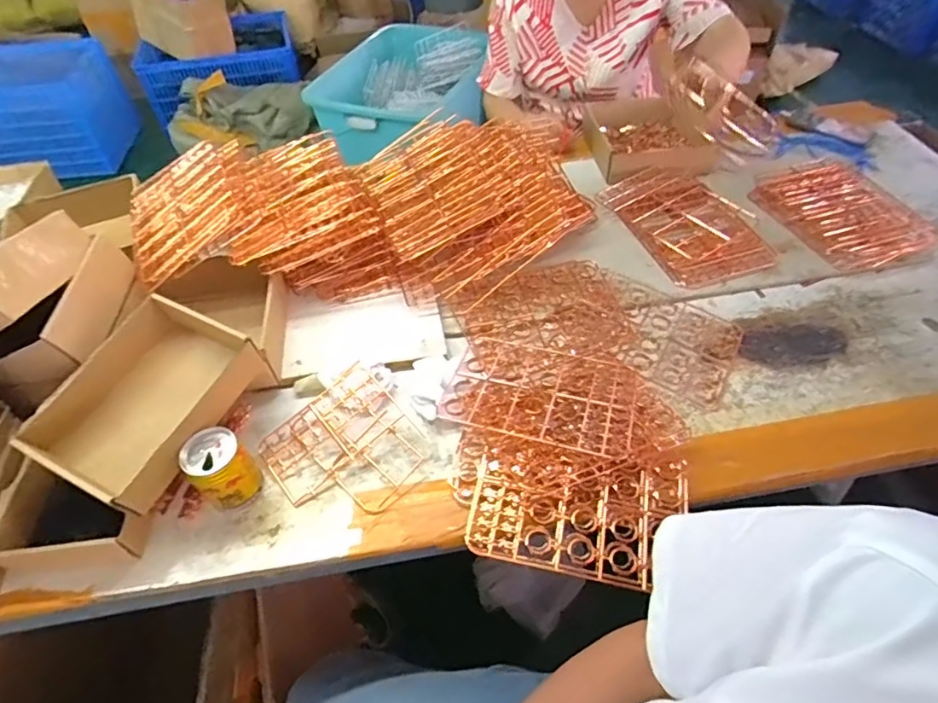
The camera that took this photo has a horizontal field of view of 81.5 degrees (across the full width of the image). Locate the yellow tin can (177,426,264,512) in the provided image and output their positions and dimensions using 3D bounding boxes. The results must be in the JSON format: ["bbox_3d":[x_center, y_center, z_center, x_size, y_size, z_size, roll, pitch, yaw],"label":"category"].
[{"bbox_3d":[-0.280,0.141,0.625,0.067,0.094,0.062,-1,50,1],"label":"yellow tin can"}]

